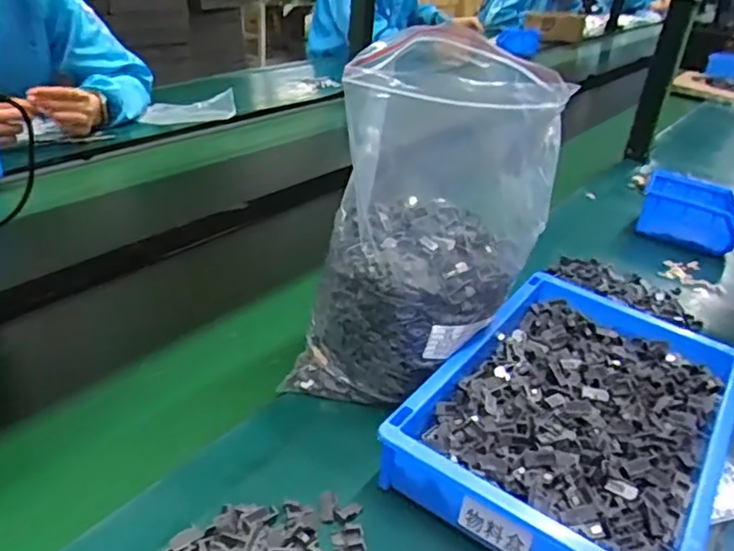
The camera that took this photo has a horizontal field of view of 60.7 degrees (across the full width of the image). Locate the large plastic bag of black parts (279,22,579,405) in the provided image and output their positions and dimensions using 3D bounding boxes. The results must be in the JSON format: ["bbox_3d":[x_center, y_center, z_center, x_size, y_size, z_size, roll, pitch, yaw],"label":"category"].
[{"bbox_3d":[0.056,-0.037,0.538,0.151,0.286,0.195,24,35,29],"label":"large plastic bag of black parts"}]

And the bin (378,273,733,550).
[{"bbox_3d":[0.178,0.120,0.526,0.209,0.078,0.317,22,34,27],"label":"bin"}]

